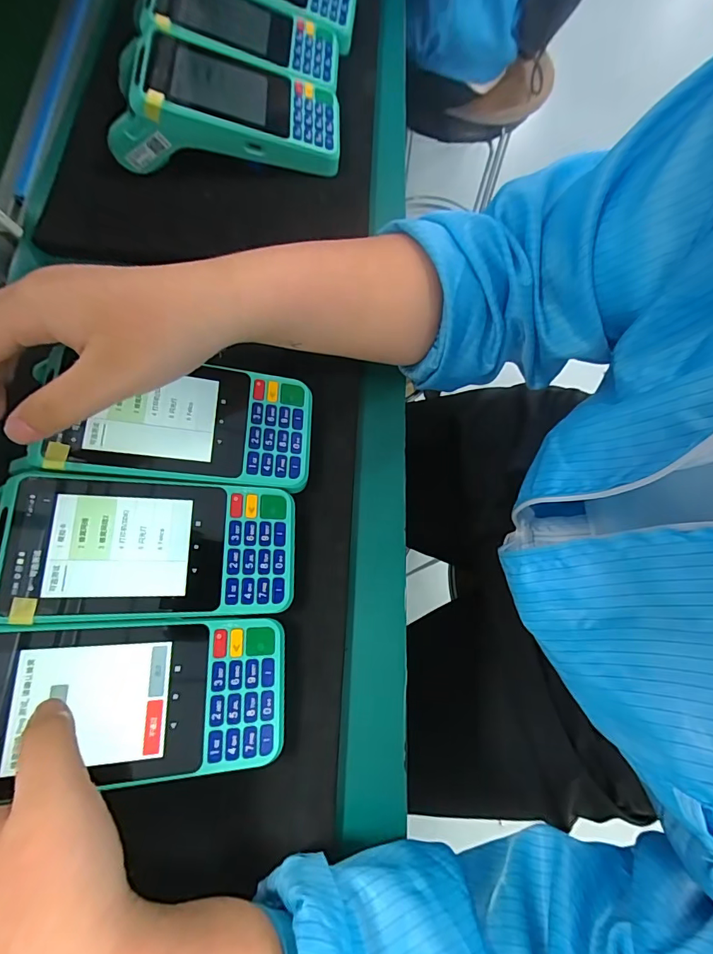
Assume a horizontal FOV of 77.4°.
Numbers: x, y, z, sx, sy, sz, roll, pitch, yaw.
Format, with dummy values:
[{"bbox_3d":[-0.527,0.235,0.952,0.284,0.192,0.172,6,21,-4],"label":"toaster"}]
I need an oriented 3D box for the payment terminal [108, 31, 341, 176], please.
[{"bbox_3d":[-0.108,-0.293,0.346,0.172,0.068,0.086,-3,74,-1],"label":"payment terminal"}]

